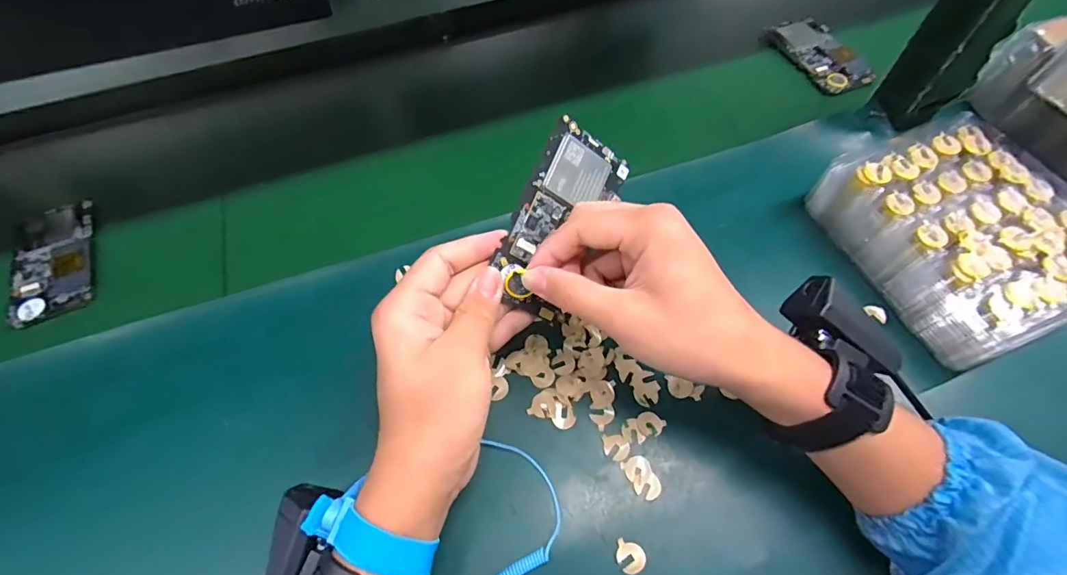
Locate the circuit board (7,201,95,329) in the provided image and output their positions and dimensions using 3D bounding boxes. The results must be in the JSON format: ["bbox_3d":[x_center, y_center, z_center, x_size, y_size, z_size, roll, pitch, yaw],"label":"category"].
[{"bbox_3d":[-0.427,-0.027,0.430,0.063,0.009,0.125,-24,57,-9],"label":"circuit board"}]

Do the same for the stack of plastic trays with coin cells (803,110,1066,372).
[{"bbox_3d":[0.327,-0.051,0.381,0.148,0.066,0.193,-22,65,-10],"label":"stack of plastic trays with coin cells"}]

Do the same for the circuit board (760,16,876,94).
[{"bbox_3d":[0.317,-0.262,0.536,0.061,0.009,0.123,-24,61,1],"label":"circuit board"}]

